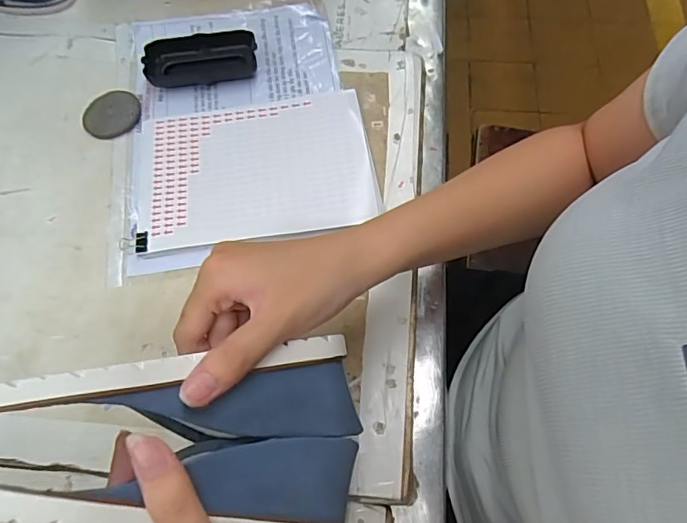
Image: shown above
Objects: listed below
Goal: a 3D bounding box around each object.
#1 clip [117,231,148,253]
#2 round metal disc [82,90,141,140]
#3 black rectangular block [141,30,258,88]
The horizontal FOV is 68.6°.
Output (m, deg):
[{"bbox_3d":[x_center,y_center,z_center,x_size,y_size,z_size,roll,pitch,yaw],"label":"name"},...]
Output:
[{"bbox_3d":[-0.183,-0.015,0.439,0.027,0.005,0.019,-9,65,-3],"label":"clip"},{"bbox_3d":[-0.233,-0.148,0.505,0.056,0.008,0.057,0,65,1],"label":"round metal disc"},{"bbox_3d":[-0.147,-0.207,0.522,0.111,0.025,0.054,-9,65,-3],"label":"black rectangular block"}]

